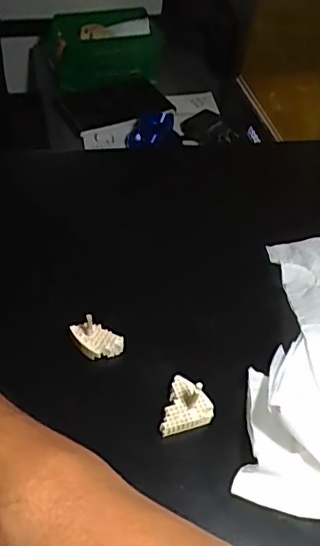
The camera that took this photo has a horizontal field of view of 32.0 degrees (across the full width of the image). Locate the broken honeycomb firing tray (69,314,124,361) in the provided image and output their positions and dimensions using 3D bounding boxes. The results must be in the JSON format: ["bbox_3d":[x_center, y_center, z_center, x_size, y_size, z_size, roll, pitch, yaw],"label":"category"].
[{"bbox_3d":[-0.036,0.036,0.318,0.030,0.022,0.018,2,48,-4],"label":"broken honeycomb firing tray"}]

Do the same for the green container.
[{"bbox_3d":[-0.087,-0.351,0.864,0.163,0.086,0.103,-14,51,-17],"label":"green container"}]

